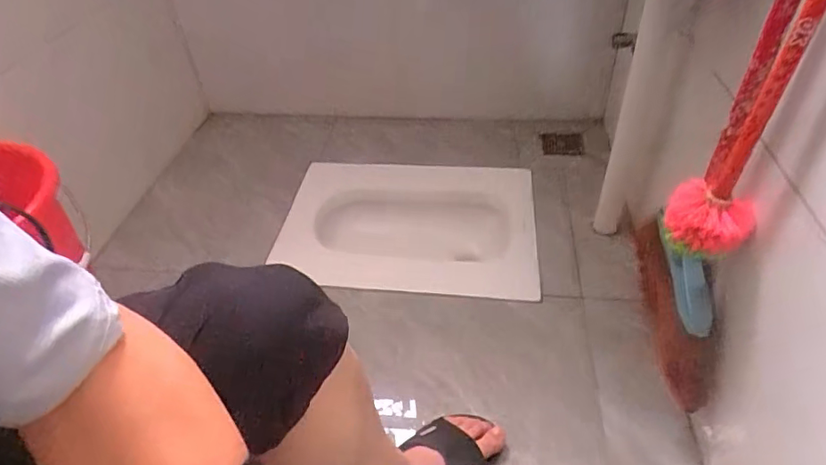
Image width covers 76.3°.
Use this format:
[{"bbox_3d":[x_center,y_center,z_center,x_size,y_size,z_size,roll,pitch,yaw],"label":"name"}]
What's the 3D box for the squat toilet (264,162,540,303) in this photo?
[{"bbox_3d":[-0.024,0.029,1.205,0.576,0.192,0.386,4,45,9],"label":"squat toilet"}]

